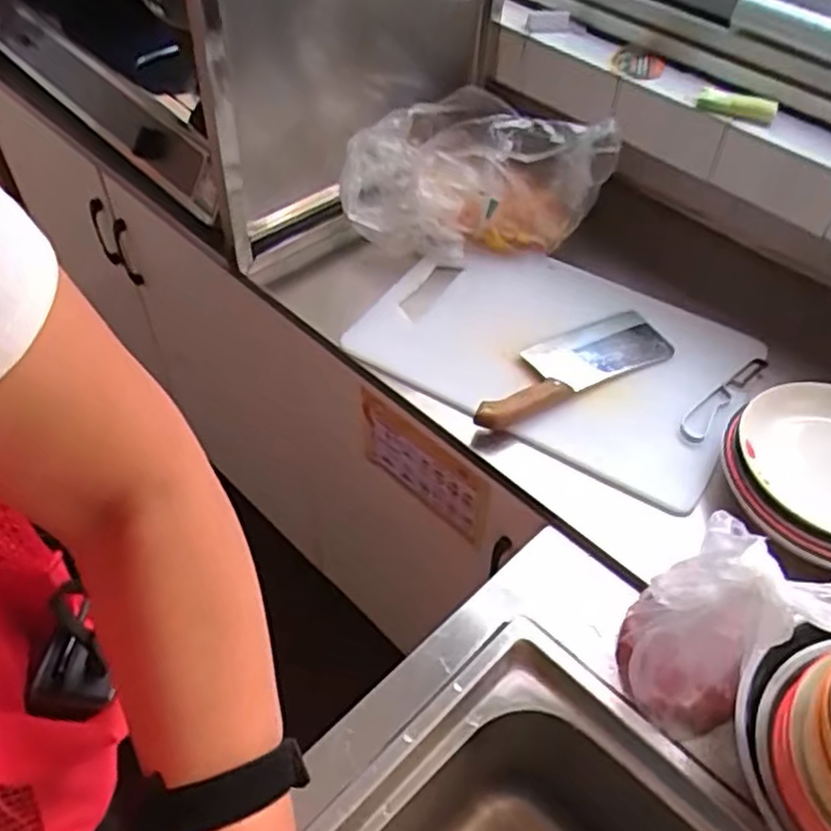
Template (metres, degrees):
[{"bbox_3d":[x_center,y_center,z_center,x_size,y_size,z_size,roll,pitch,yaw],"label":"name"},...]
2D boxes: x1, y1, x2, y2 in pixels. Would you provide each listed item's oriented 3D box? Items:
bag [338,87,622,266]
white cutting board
[{"bbox_3d":[0.079,-0.295,0.952,0.324,0.188,0.125,1,51,2],"label":"bag"},{"bbox_3d":[0.165,-0.081,0.887,0.419,0.025,0.295,25,52,16],"label":"white cutting board"}]

